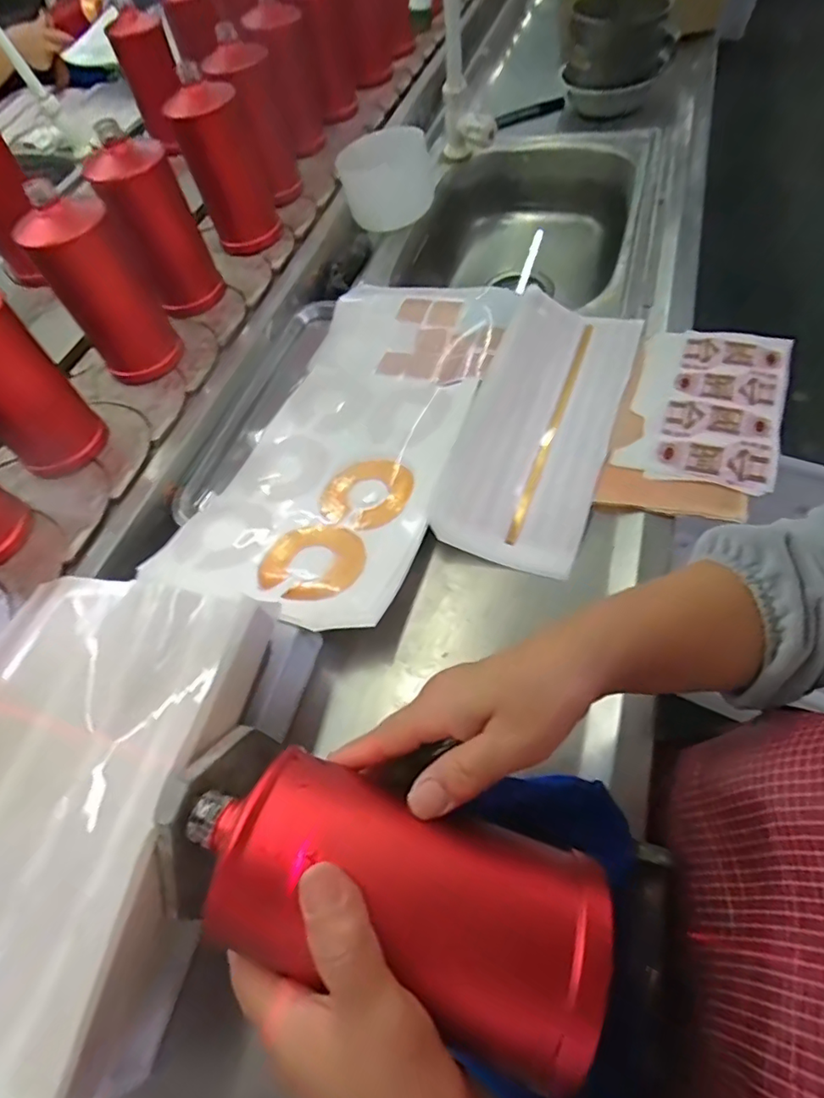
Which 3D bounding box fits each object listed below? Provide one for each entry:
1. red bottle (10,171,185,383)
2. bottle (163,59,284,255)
[{"bbox_3d":[-0.325,-0.274,0.576,0.092,0.176,0.077,-35,60,-13],"label":"red bottle"},{"bbox_3d":[-0.239,-0.489,0.695,0.087,0.173,0.092,-18,57,-2],"label":"bottle"}]

